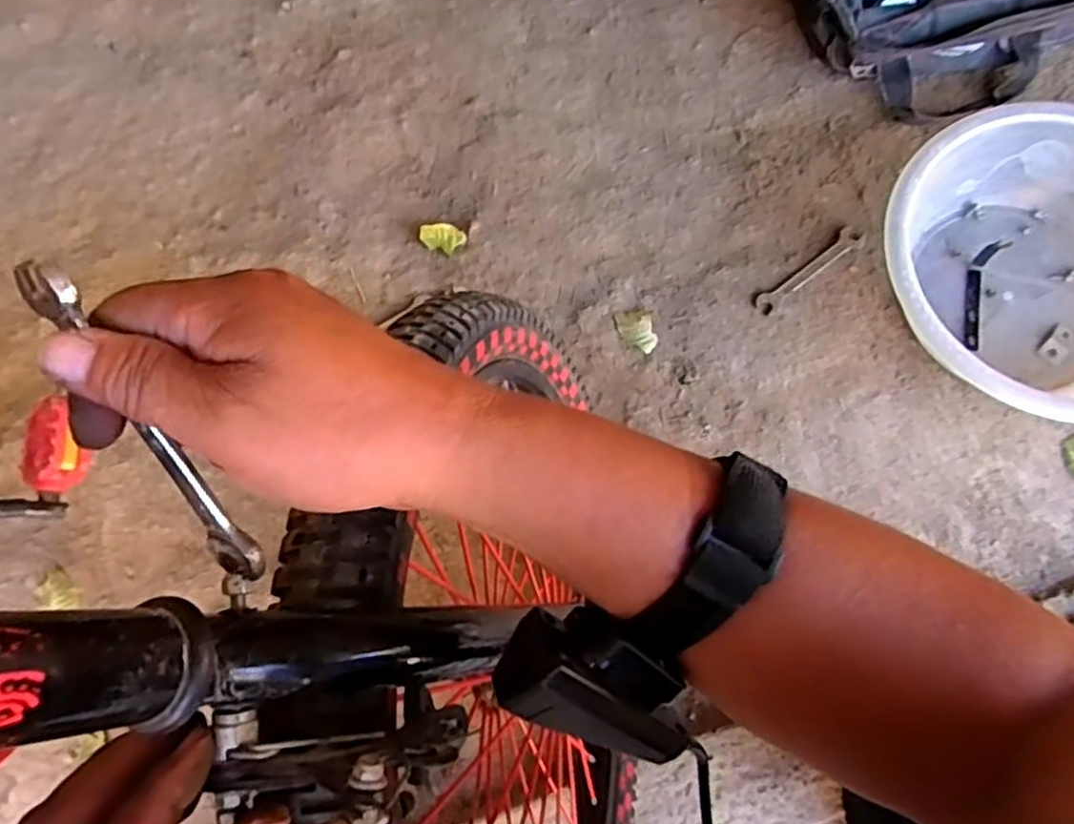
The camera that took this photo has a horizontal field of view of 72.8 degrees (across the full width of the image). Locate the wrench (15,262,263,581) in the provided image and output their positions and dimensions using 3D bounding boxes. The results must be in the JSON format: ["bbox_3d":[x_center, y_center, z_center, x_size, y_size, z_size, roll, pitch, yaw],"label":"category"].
[{"bbox_3d":[-0.124,0.007,0.233,0.015,0.009,0.118,-28,113,-7],"label":"wrench"}]

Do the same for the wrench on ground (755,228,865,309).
[{"bbox_3d":[0.317,-0.167,0.844,0.157,0.012,0.024,-35,80,-9],"label":"wrench on ground"}]

